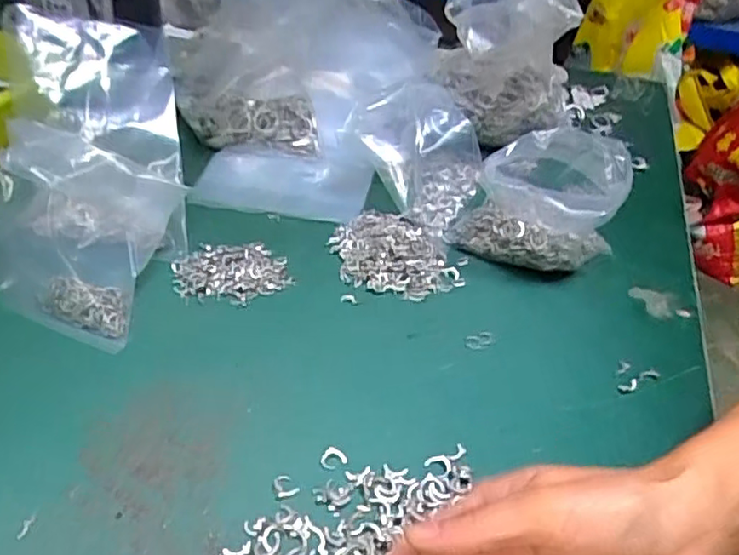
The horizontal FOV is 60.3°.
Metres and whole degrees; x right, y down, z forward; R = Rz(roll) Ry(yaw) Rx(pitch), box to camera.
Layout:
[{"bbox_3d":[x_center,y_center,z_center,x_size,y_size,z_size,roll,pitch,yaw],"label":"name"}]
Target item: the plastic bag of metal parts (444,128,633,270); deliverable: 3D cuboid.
[{"bbox_3d":[0.133,-0.058,0.499,0.119,0.103,0.082,15,40,11],"label":"plastic bag of metal parts"}]

